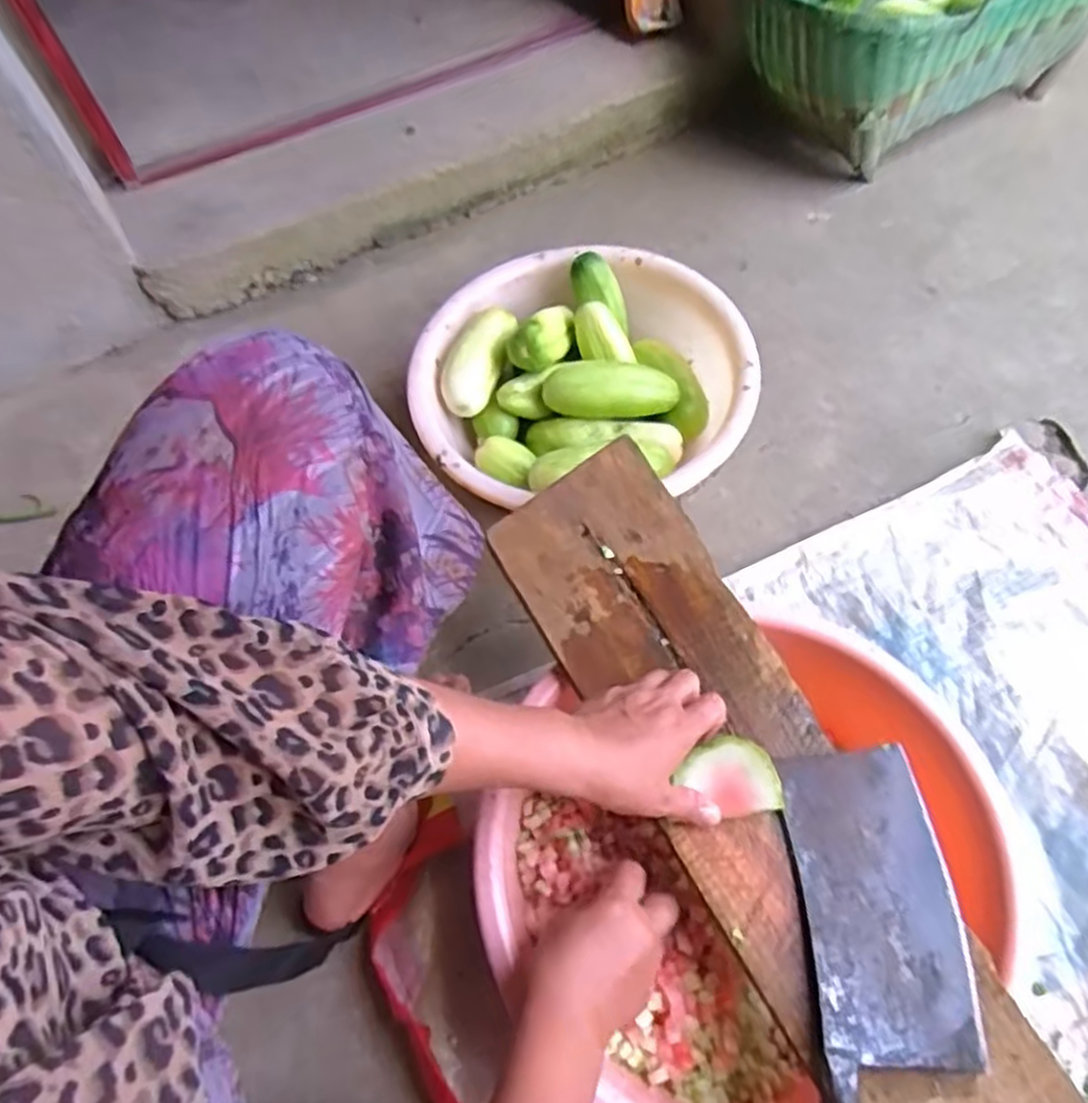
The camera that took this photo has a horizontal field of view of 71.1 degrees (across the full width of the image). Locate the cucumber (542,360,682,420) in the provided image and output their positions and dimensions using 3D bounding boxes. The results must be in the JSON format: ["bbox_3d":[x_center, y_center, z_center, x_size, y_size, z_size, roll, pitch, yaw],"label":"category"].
[{"bbox_3d":[0.073,-0.181,0.849,0.144,0.061,0.049,-4,63,2],"label":"cucumber"}]

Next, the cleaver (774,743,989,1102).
[{"bbox_3d":[0.220,0.269,0.483,0.109,0.025,0.286,1,60,4],"label":"cleaver"}]

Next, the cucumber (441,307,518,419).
[{"bbox_3d":[-0.073,-0.220,0.876,0.055,0.047,0.142,18,66,12],"label":"cucumber"}]

